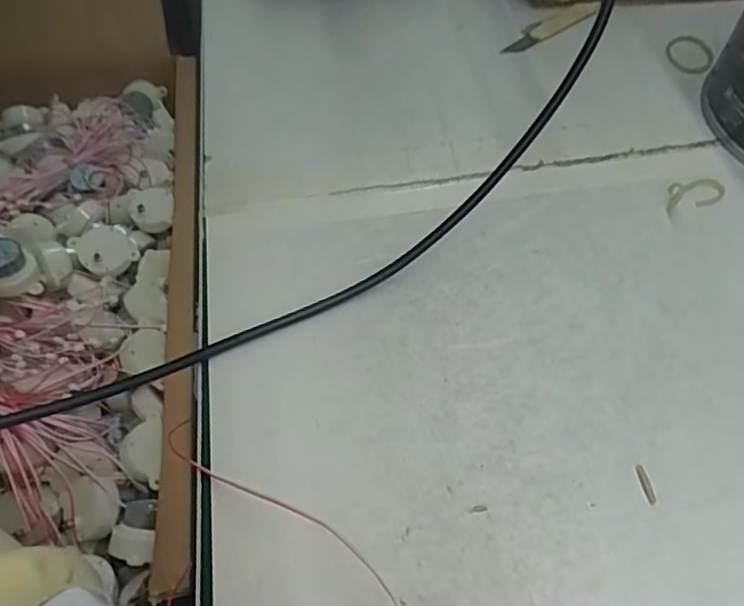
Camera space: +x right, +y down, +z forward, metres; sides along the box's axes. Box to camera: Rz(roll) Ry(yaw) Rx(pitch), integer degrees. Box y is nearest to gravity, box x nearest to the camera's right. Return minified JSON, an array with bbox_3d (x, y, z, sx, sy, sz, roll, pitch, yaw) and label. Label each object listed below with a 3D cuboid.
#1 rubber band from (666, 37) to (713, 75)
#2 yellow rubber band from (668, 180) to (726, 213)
[{"bbox_3d":[0.190,-0.149,0.364,0.026,0.004,0.033,18,59,13],"label":"rubber band"},{"bbox_3d":[0.158,-0.054,0.297,0.033,0.004,0.016,-12,57,-6],"label":"yellow rubber band"}]

